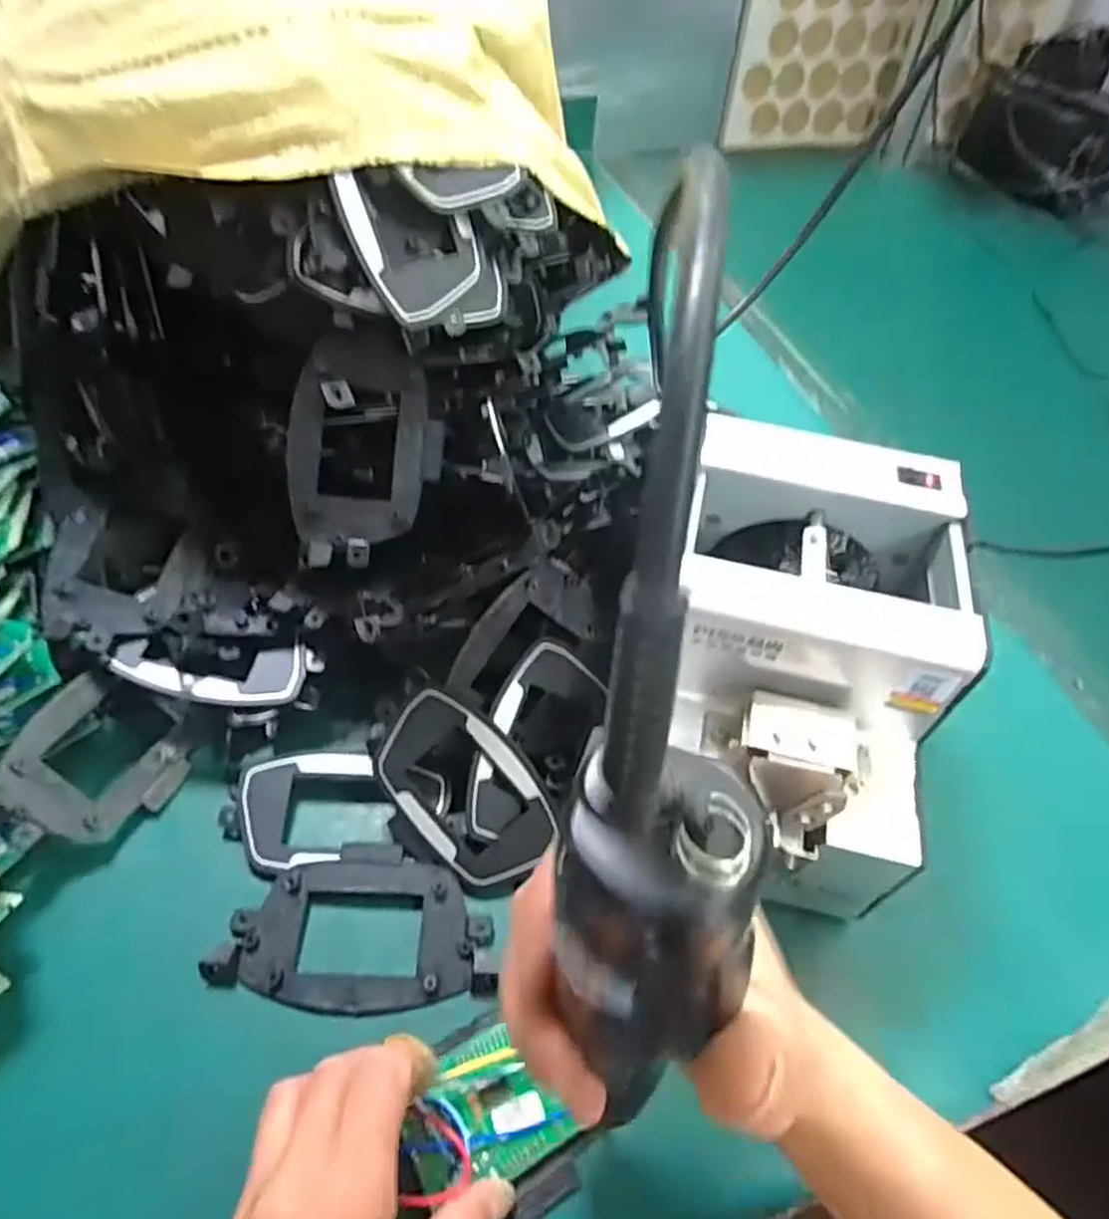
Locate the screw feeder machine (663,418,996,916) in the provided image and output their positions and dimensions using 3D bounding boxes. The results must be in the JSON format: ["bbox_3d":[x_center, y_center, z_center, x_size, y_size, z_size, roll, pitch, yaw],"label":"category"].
[{"bbox_3d":[0.109,0.030,0.369,0.122,0.146,0.181,11,52,5],"label":"screw feeder machine"}]

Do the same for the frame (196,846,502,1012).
[{"bbox_3d":[-0.091,0.147,0.351,0.122,0.011,0.070,-3,53,-6],"label":"frame"}]

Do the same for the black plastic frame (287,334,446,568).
[{"bbox_3d":[-0.089,-0.075,0.360,0.071,0.011,0.108,2,88,-10],"label":"black plastic frame"}]

